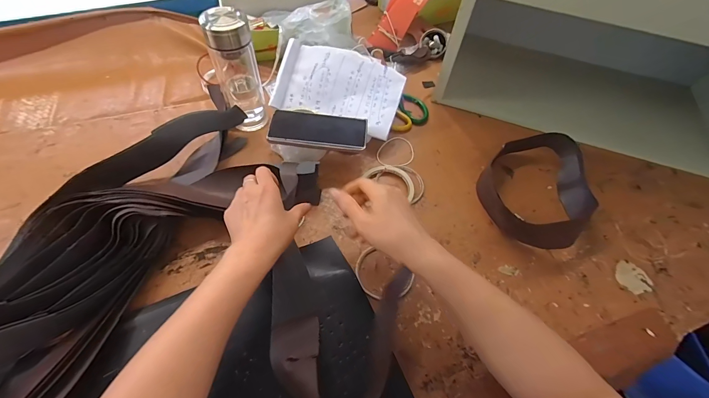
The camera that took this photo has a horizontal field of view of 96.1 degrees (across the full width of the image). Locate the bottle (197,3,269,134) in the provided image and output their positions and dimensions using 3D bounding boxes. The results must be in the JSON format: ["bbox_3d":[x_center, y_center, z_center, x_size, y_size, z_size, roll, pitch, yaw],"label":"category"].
[{"bbox_3d":[-0.198,-0.212,0.545,0.069,0.198,0.063,-18,60,-15],"label":"bottle"}]

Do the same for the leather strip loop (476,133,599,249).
[{"bbox_3d":[0.319,-0.024,0.539,0.179,0.058,0.221,35,61,18],"label":"leather strip loop"}]

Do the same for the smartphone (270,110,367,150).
[{"bbox_3d":[-0.060,-0.117,0.535,0.162,0.011,0.081,6,56,0],"label":"smartphone"}]

